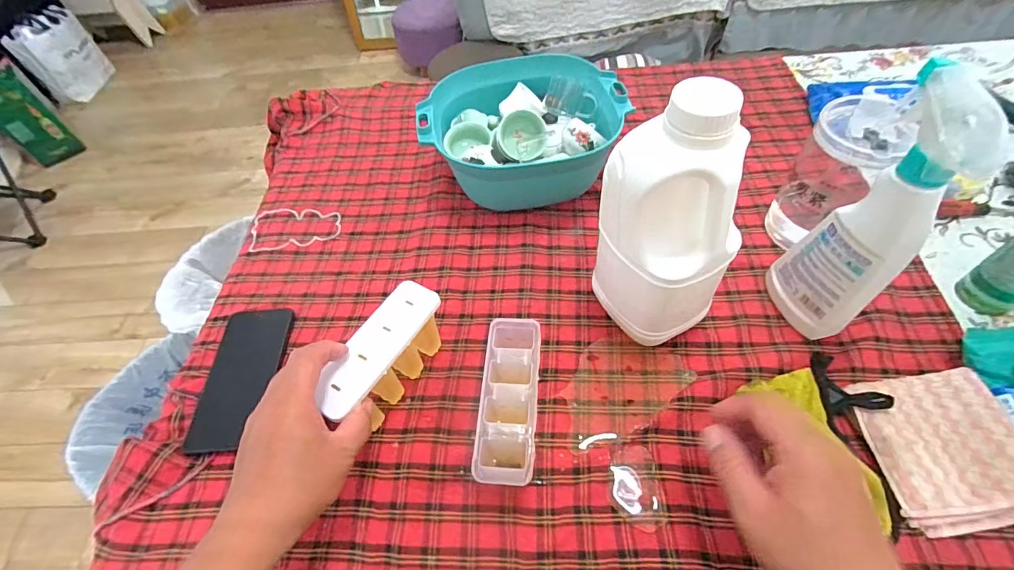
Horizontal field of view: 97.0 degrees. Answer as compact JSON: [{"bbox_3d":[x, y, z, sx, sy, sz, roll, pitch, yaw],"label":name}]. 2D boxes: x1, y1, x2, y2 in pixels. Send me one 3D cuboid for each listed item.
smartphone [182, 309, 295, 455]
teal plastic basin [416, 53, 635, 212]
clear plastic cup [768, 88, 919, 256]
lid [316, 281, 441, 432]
[{"bbox_3d":[-0.293,0.098,0.496,0.075,0.013,0.168,-2,53,4],"label":"smartphone"},{"bbox_3d":[0.019,-0.207,0.619,0.255,0.109,0.176,-11,53,-2],"label":"teal plastic basin"},{"bbox_3d":[0.359,-0.118,0.490,0.082,0.167,0.089,-3,53,4],"label":"clear plastic cup"},{"bbox_3d":[-0.116,0.076,0.446,0.047,0.082,0.141,23,59,21],"label":"lid"}]

